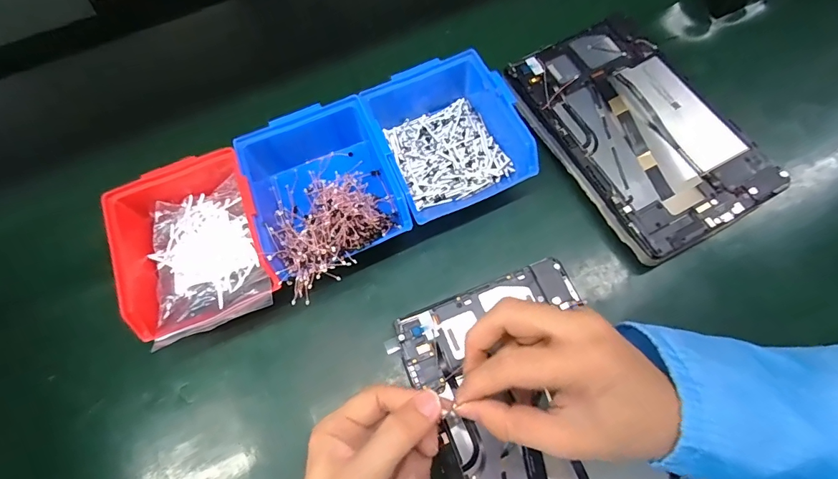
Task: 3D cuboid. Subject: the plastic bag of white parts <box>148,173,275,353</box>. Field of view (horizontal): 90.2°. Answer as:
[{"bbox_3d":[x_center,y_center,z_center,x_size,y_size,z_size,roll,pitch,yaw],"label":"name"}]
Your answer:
[{"bbox_3d":[-0.186,0.013,0.363,0.095,0.024,0.139,-21,67,-5],"label":"plastic bag of white parts"}]

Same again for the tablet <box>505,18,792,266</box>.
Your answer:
[{"bbox_3d":[0.209,-0.111,0.407,0.152,0.018,0.243,-27,69,-5],"label":"tablet"}]

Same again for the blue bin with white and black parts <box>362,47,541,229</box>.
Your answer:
[{"bbox_3d":[0.023,-0.104,0.400,0.122,0.061,0.155,-23,67,-6],"label":"blue bin with white and black parts"}]

